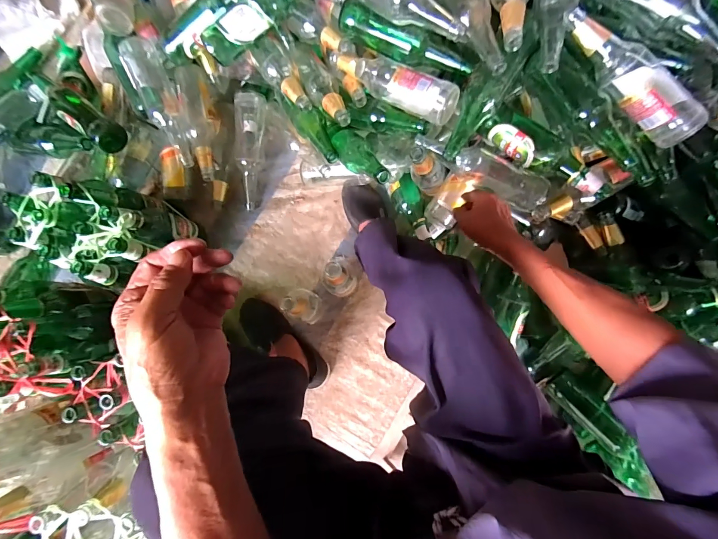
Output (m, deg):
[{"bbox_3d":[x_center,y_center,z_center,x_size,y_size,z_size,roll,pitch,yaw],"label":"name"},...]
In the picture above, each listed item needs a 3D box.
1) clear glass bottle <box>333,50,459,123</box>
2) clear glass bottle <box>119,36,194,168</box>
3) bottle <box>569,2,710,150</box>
[{"bbox_3d":[0.058,-0.353,0.630,0.266,0.069,0.058,33,52,20],"label":"clear glass bottle"},{"bbox_3d":[-0.436,-0.367,0.739,0.076,0.073,0.288,-21,96,-1],"label":"clear glass bottle"},{"bbox_3d":[0.433,-0.309,0.527,0.077,0.060,0.257,-33,84,-2],"label":"bottle"}]

